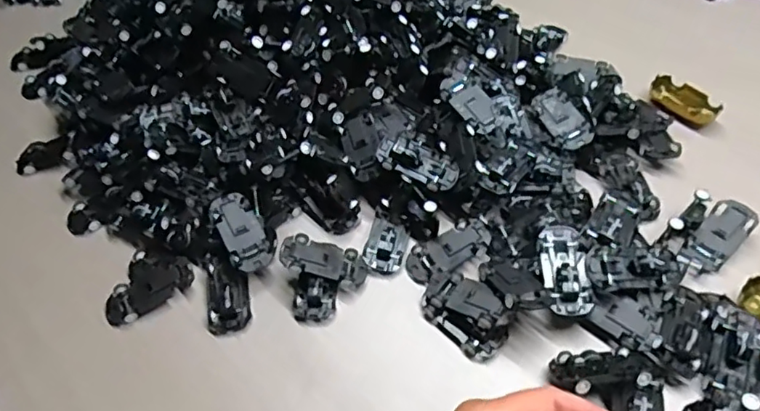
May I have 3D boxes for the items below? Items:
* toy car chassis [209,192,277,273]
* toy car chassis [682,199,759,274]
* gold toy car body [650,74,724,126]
[{"bbox_3d":[-0.102,0.018,0.441,0.038,0.009,0.063,-20,71,-25],"label":"toy car chassis"},{"bbox_3d":[0.254,0.024,0.435,0.067,0.007,0.029,-44,61,-13],"label":"toy car chassis"},{"bbox_3d":[0.278,-0.095,0.536,0.031,0.015,0.063,-34,57,-23],"label":"gold toy car body"}]

